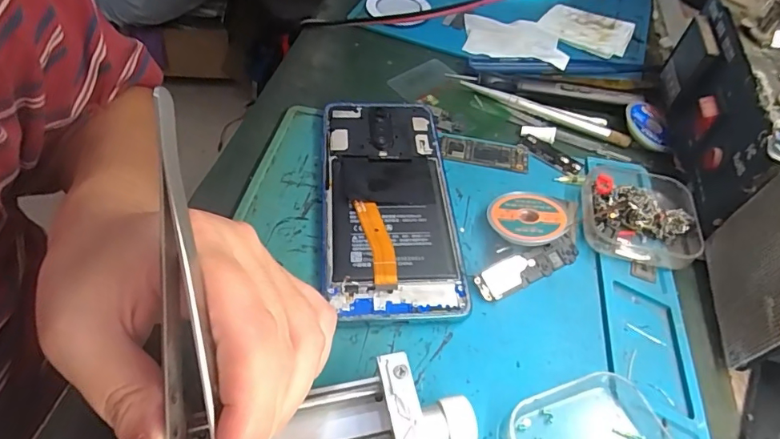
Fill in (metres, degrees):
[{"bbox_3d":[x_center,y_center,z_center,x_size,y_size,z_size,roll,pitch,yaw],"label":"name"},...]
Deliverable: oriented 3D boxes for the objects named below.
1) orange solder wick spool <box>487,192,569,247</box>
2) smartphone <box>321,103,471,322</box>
[{"bbox_3d":[0.079,0.000,0.278,0.042,0.009,0.042,-3,43,3],"label":"orange solder wick spool"},{"bbox_3d":[-0.001,-0.014,0.285,0.075,0.011,0.158,0,52,-6],"label":"smartphone"}]

